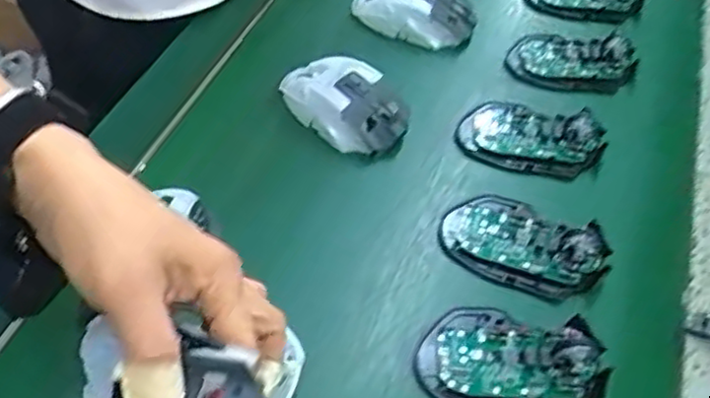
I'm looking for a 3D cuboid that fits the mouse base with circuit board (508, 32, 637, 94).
[{"bbox_3d":[0.199,-0.129,0.638,0.116,0.026,0.059,14,52,1],"label":"mouse base with circuit board"}]

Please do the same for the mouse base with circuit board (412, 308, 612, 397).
[{"bbox_3d":[0.098,0.100,0.437,0.113,0.021,0.069,15,52,2],"label":"mouse base with circuit board"}]

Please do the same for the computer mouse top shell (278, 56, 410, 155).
[{"bbox_3d":[-0.012,-0.076,0.569,0.114,0.046,0.062,32,54,14],"label":"computer mouse top shell"}]

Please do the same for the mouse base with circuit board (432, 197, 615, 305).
[{"bbox_3d":[0.118,0.031,0.496,0.112,0.022,0.067,27,53,11],"label":"mouse base with circuit board"}]

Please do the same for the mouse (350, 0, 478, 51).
[{"bbox_3d":[0.053,-0.183,0.651,0.112,0.031,0.060,33,55,16],"label":"mouse"}]

